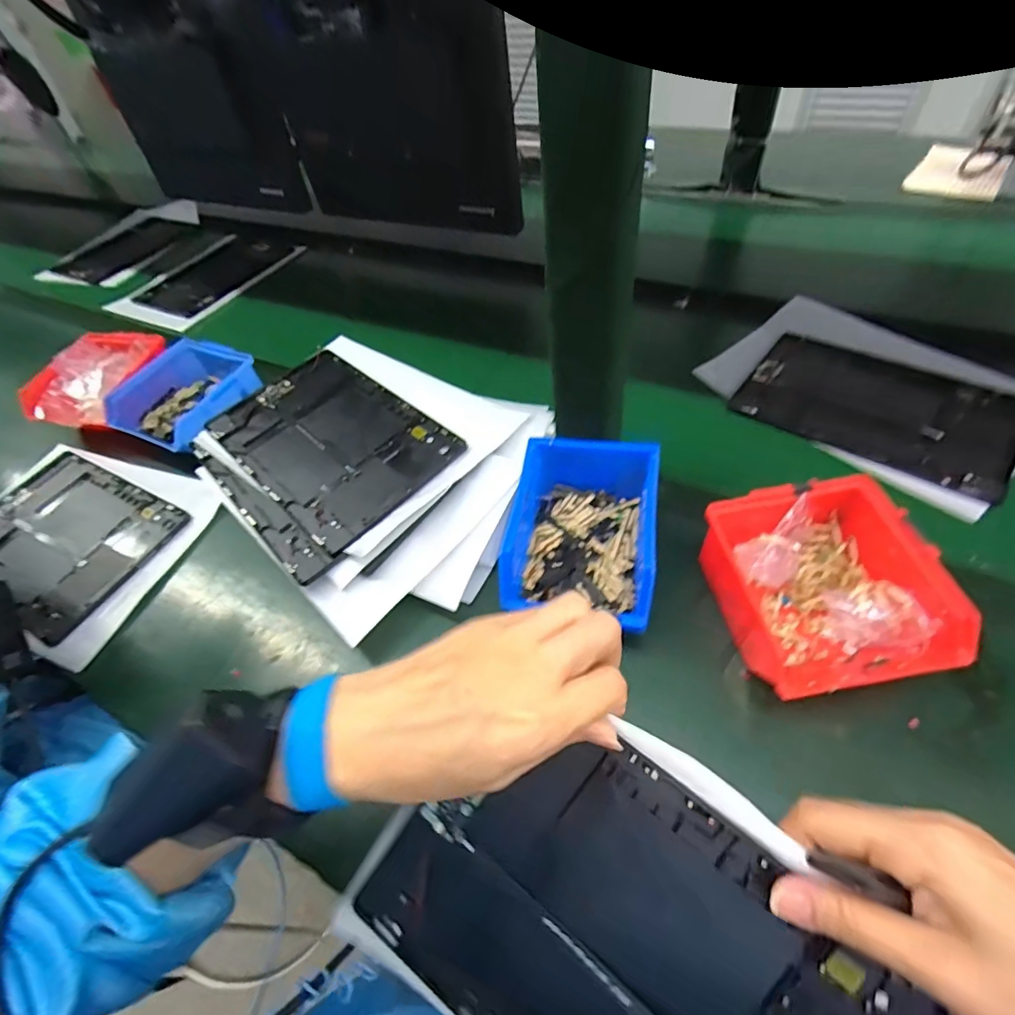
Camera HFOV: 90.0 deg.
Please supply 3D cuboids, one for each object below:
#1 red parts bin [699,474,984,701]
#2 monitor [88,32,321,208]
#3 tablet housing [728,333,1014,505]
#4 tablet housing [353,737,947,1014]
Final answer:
[{"bbox_3d":[0.214,0.054,0.350,0.127,0.058,0.134,-11,51,-1],"label":"red parts bin"},{"bbox_3d":[-0.495,-0.594,0.808,0.337,0.237,0.043,14,63,15],"label":"monitor"},{"bbox_3d":[0.363,-0.104,0.499,0.231,0.013,0.156,30,59,27],"label":"tablet housing"},{"bbox_3d":[0.060,0.210,0.239,0.231,0.025,0.154,35,95,12],"label":"tablet housing"}]

